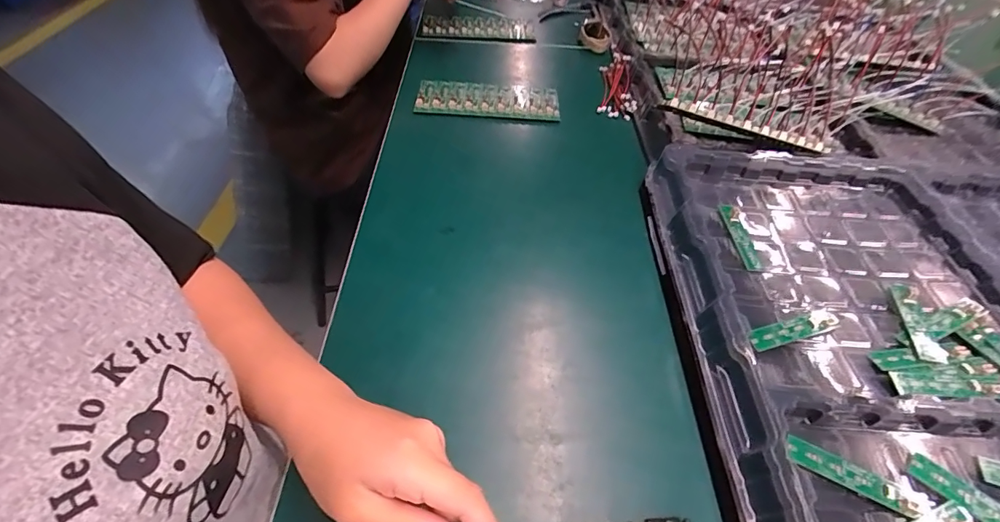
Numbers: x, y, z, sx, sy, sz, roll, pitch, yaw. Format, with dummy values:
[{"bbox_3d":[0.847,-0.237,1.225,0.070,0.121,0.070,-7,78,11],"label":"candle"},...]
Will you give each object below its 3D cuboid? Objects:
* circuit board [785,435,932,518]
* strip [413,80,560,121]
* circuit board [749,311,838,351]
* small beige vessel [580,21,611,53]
[{"bbox_3d":[0.227,0.137,0.277,0.084,0.004,0.018,23,51,14],"label":"circuit board"},{"bbox_3d":[-0.017,-0.224,0.601,0.191,0.013,0.072,3,54,0],"label":"strip"},{"bbox_3d":[0.235,0.054,0.347,0.083,0.004,0.016,-12,52,-15],"label":"circuit board"},{"bbox_3d":[0.158,-0.374,0.721,0.051,0.032,0.055,12,49,5],"label":"small beige vessel"}]

